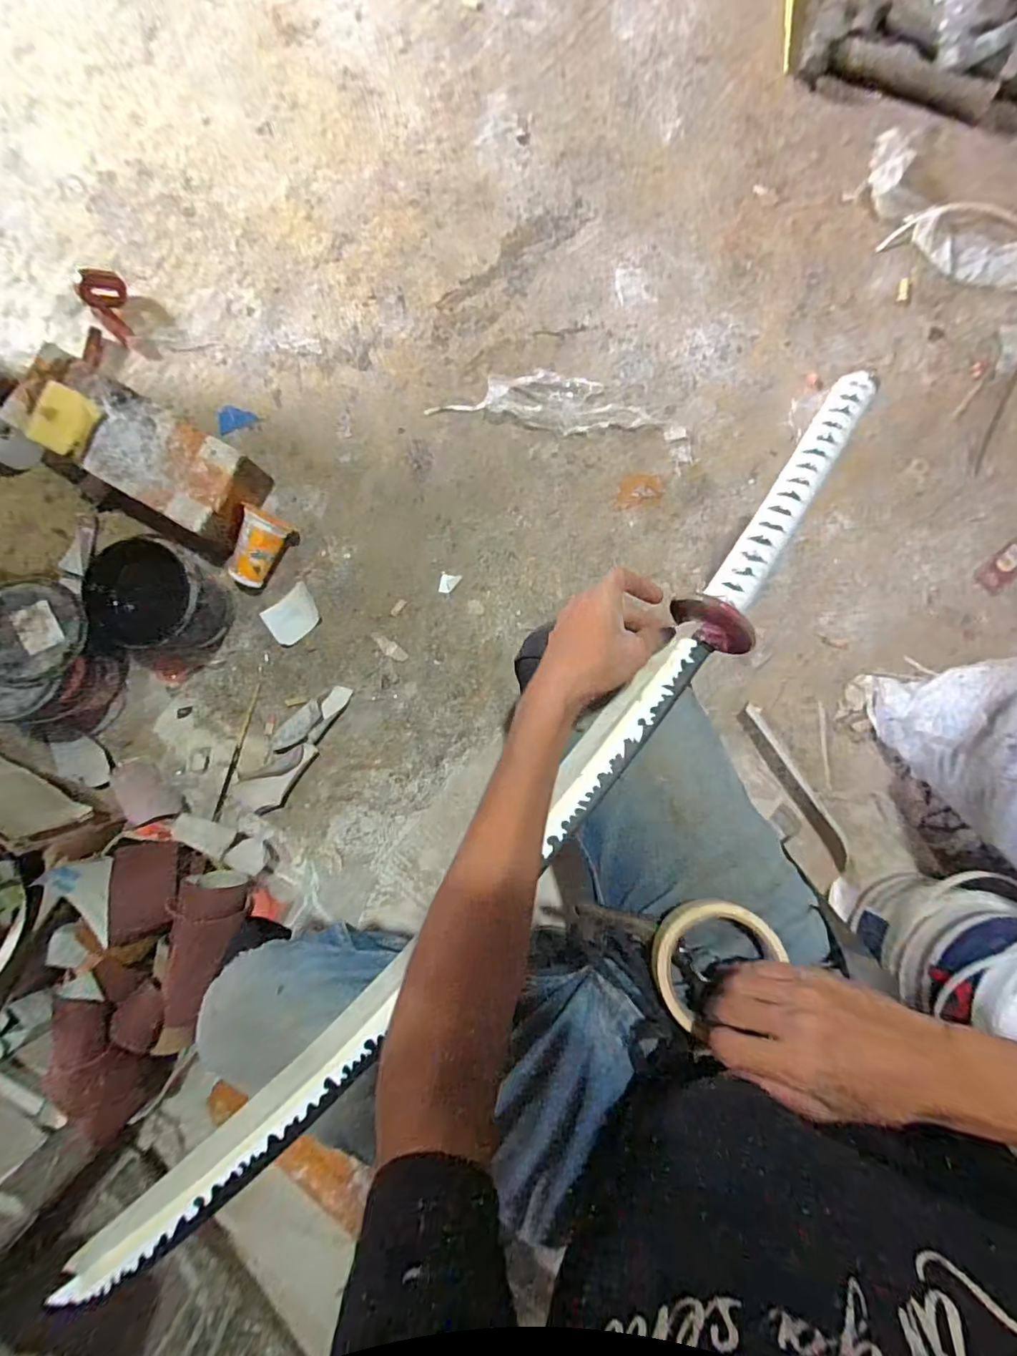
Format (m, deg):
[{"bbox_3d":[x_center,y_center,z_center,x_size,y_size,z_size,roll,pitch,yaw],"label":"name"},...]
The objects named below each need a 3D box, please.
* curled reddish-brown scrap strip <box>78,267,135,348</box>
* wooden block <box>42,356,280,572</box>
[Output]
[{"bbox_3d":[-0.547,-0.517,0.729,0.058,0.049,0.089,-38,86,-1],"label":"curled reddish-brown scrap strip"},{"bbox_3d":[-0.447,-0.275,0.687,0.248,0.106,0.121,27,87,4],"label":"wooden block"}]

